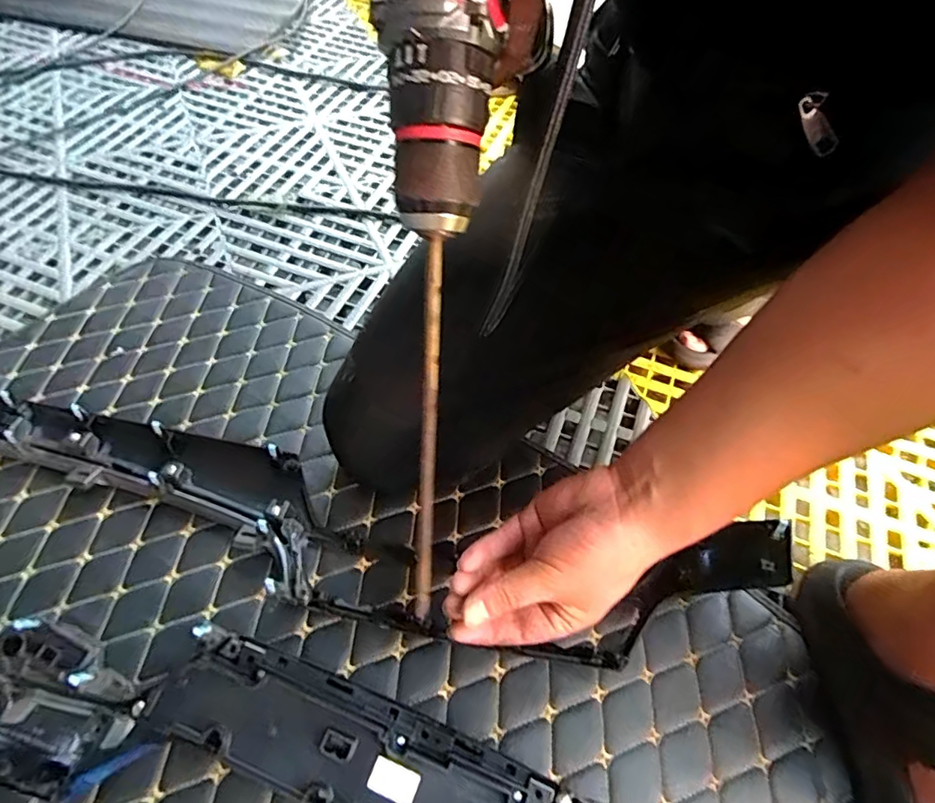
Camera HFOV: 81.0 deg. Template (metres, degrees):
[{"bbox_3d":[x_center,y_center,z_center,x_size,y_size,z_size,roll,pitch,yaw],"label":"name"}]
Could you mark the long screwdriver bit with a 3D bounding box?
[{"bbox_3d":[-0.021,0.022,0.300,0.008,0.213,0.004,3,15,-1],"label":"long screwdriver bit"}]

